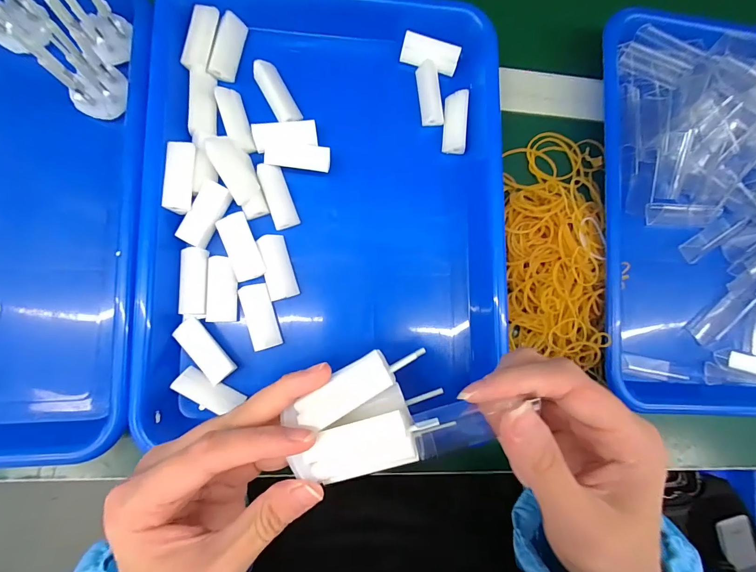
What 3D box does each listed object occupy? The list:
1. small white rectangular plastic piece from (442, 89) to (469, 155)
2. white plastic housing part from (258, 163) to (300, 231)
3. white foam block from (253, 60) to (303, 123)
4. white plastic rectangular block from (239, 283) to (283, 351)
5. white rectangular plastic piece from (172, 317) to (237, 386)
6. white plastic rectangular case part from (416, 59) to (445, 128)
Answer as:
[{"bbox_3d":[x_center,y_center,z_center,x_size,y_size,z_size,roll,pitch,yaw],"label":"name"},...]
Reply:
[{"bbox_3d":[0.062,-0.130,0.280,0.018,0.011,0.047,4,84,-7],"label":"small white rectangular plastic piece"},{"bbox_3d":[-0.073,-0.065,0.257,0.018,0.009,0.046,-19,87,-9],"label":"white plastic housing part"},{"bbox_3d":[-0.075,-0.144,0.261,0.018,0.011,0.044,-28,88,-9],"label":"white foam block"},{"bbox_3d":[-0.083,0.021,0.250,0.020,0.005,0.046,-16,86,-8],"label":"white plastic rectangular block"},{"bbox_3d":[-0.120,0.045,0.243,0.017,0.008,0.046,-38,90,-9],"label":"white rectangular plastic piece"},{"bbox_3d":[0.042,-0.152,0.279,0.018,0.009,0.048,-7,85,-8],"label":"white plastic rectangular case part"}]

